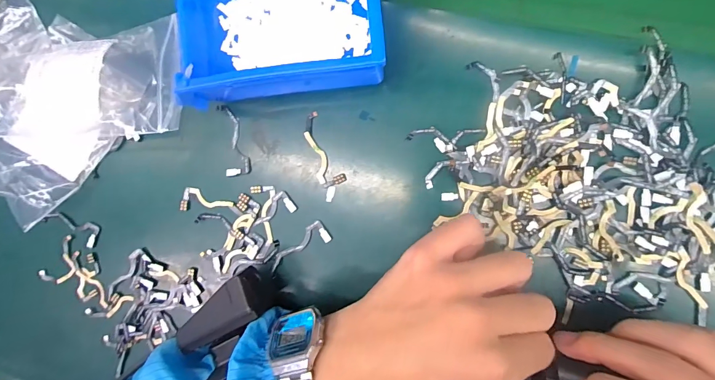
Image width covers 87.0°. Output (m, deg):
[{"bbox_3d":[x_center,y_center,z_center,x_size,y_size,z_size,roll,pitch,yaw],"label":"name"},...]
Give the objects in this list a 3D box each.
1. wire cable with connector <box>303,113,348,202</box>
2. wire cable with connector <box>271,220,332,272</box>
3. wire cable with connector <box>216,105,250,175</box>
[{"bbox_3d":[-0.024,-0.024,0.265,0.018,0.004,0.062,-20,87,9],"label":"wire cable with connector"},{"bbox_3d":[-0.044,0.042,0.271,0.050,0.004,0.017,-34,85,8],"label":"wire cable with connector"},{"bbox_3d":[-0.091,-0.037,0.278,0.018,0.004,0.053,-9,88,9],"label":"wire cable with connector"}]

